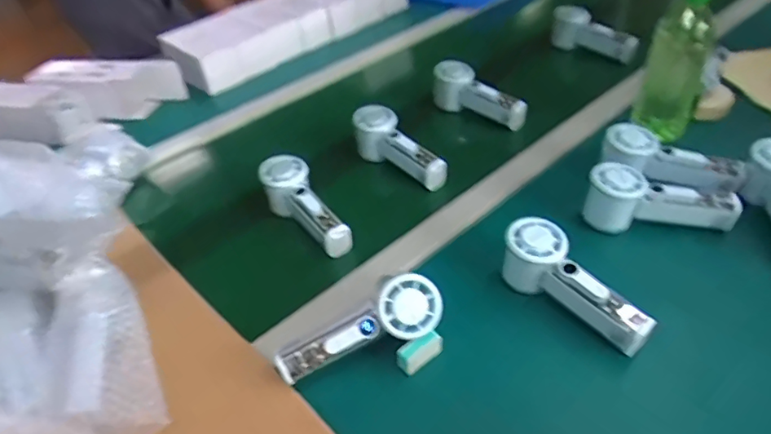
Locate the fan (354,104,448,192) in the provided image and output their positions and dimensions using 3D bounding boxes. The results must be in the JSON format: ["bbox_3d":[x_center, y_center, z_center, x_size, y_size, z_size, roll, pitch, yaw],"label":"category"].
[{"bbox_3d":[0.015,-0.092,0.732,0.050,0.062,0.156,-29,44,-24],"label":"fan"}]

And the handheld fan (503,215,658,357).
[{"bbox_3d":[0.181,0.068,0.530,0.053,0.065,0.156,-34,63,-28],"label":"handheld fan"}]

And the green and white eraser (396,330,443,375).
[{"bbox_3d":[0.032,0.122,0.495,0.046,0.027,0.014,-29,44,-24],"label":"green and white eraser"}]

